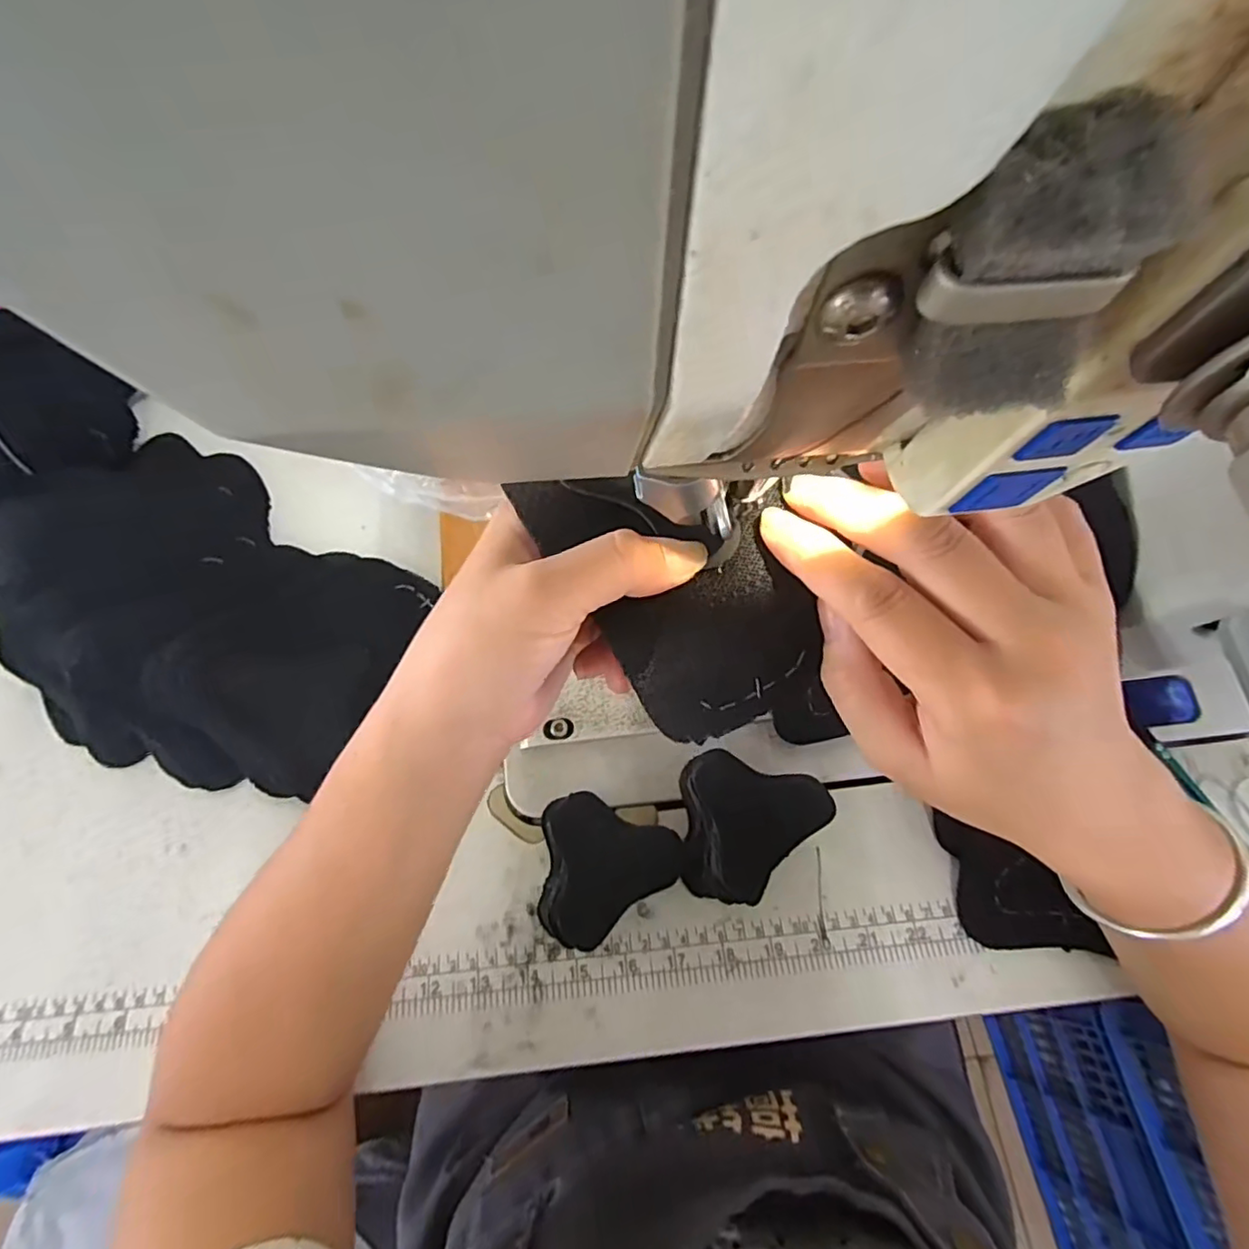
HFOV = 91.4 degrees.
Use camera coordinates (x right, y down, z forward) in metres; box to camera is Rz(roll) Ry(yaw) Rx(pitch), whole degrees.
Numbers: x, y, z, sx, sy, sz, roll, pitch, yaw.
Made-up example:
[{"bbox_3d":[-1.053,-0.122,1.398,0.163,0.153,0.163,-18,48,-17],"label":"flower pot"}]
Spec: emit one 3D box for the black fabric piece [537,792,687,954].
[{"bbox_3d":[-0.007,0.130,0.325,0.074,0.028,0.071,0,65,1],"label":"black fabric piece"}]

